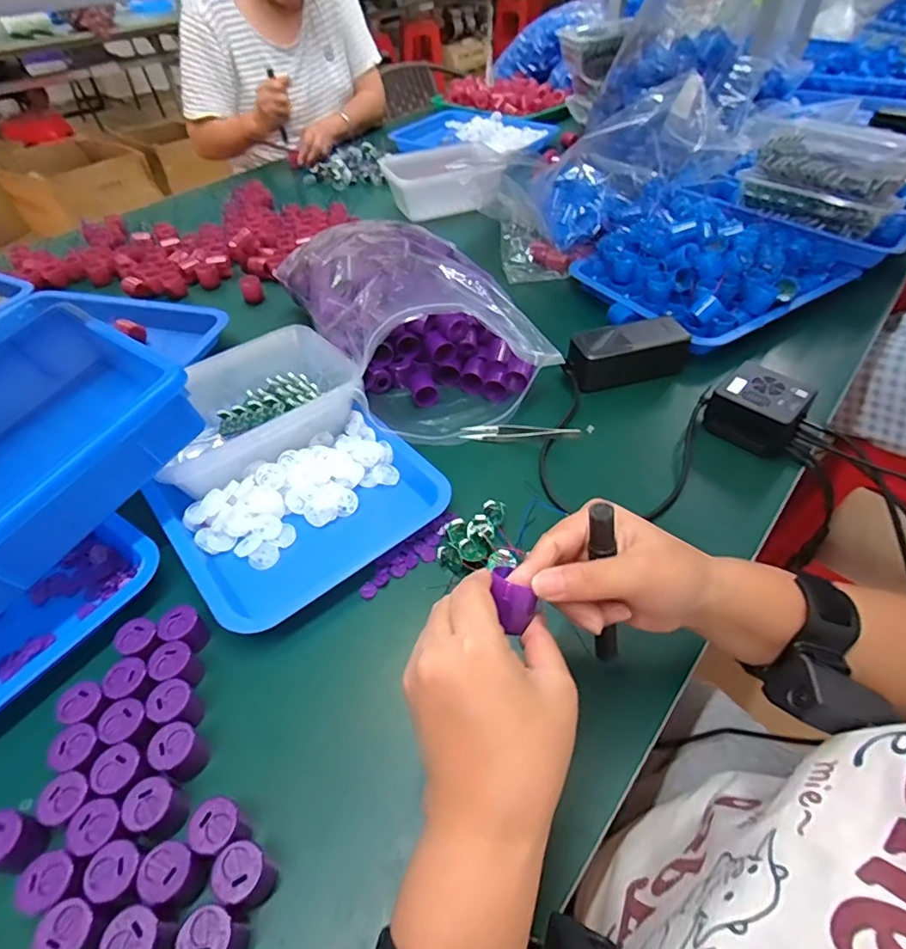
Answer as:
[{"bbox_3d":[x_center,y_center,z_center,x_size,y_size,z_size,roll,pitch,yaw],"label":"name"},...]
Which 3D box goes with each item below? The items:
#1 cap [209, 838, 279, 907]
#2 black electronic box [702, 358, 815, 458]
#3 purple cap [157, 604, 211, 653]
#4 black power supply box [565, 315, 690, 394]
[{"bbox_3d":[-0.118,0.231,0.305,0.033,0.036,0.027,6,48,7],"label":"cap"},{"bbox_3d":[0.312,-0.067,0.543,0.072,0.054,0.085,-34,55,-26],"label":"black electronic box"},{"bbox_3d":[-0.205,0.121,0.406,0.030,0.031,0.027,27,55,23],"label":"purple cap"},{"bbox_3d":[0.209,-0.143,0.619,0.154,0.053,0.053,-13,48,-9],"label":"black power supply box"}]

